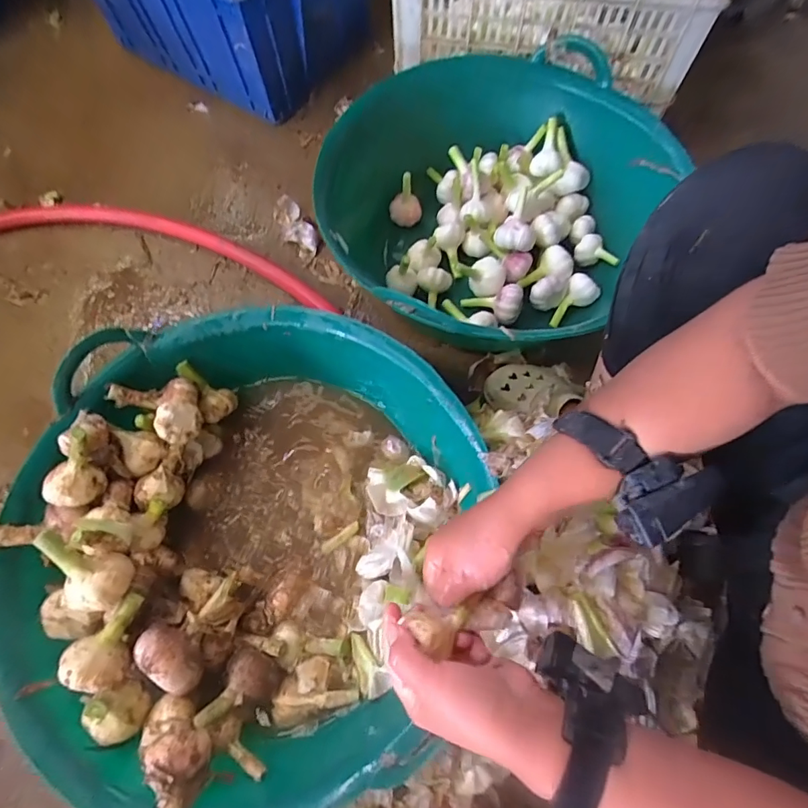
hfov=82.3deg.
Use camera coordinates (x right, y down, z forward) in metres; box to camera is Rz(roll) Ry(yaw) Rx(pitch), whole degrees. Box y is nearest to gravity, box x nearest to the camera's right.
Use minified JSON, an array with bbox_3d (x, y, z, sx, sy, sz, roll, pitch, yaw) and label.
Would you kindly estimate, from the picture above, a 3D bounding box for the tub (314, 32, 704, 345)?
[{"bbox_3d":[0.157,-0.330,0.778,0.529,0.216,0.497,-40,73,-15],"label":"tub"}]

